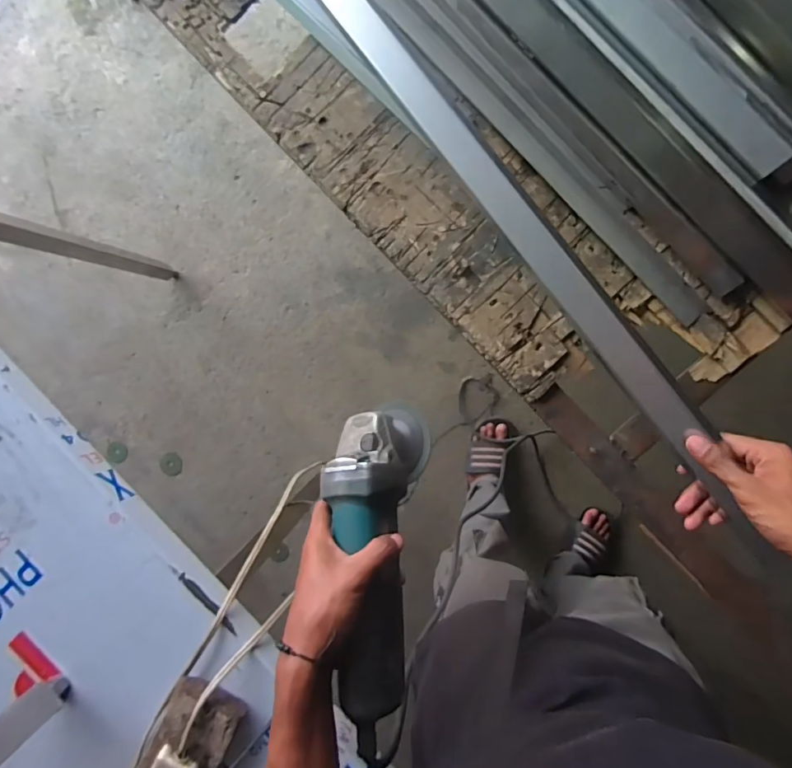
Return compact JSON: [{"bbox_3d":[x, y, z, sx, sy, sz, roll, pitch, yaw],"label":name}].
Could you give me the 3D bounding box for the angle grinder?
[{"bbox_3d":[-0.021,0.166,0.448,0.093,0.077,0.306,-1,71,6],"label":"angle grinder"}]

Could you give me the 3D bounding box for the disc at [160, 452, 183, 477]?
[{"bbox_3d":[-0.684,0.245,1.460,0.065,0.006,0.069,0,89,-2],"label":"disc"}]

